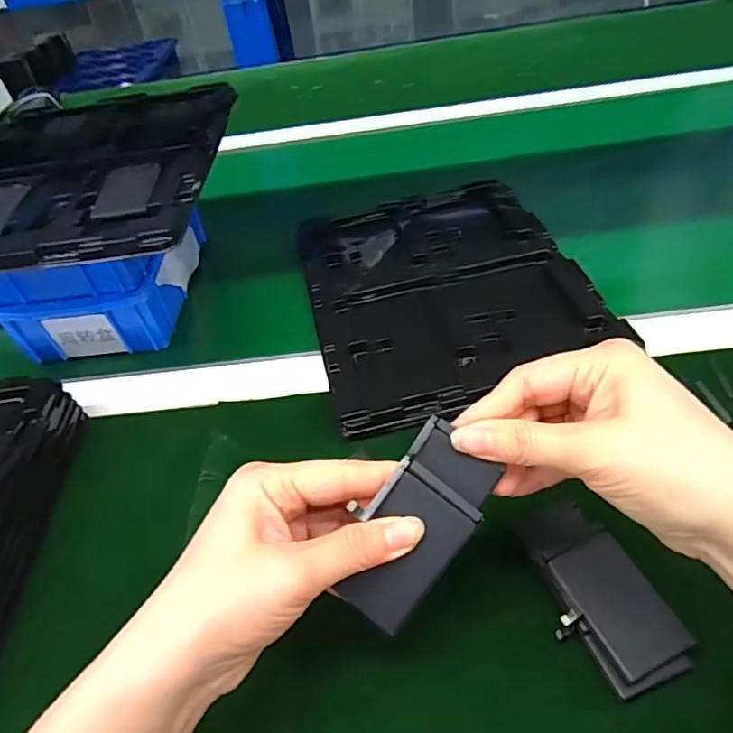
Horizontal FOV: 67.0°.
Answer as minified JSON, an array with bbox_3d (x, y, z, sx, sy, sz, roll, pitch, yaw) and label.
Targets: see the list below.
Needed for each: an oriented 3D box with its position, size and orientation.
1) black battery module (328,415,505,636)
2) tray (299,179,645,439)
[{"bbox_3d":[0.020,0.070,0.242,0.043,0.006,0.085,38,88,6],"label":"black battery module"},{"bbox_3d":[0.062,-0.073,0.468,0.214,0.023,0.277,-14,45,-4],"label":"tray"}]

